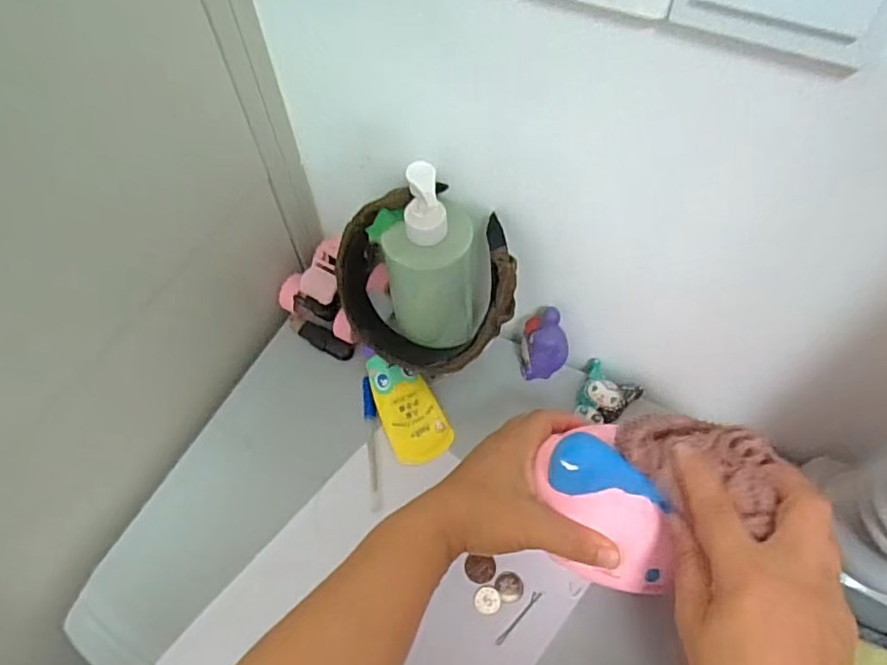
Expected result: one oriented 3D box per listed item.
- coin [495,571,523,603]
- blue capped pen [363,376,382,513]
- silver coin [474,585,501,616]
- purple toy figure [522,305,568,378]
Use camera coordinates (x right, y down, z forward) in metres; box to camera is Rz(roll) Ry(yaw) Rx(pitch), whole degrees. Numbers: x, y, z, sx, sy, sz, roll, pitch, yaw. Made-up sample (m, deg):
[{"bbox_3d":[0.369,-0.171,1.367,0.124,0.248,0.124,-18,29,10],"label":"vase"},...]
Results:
[{"bbox_3d":[0.050,0.192,0.457,0.020,0.004,0.021,-1,60,1],"label":"coin"},{"bbox_3d":[-0.060,0.090,0.508,0.011,0.015,0.113,-8,60,-3],"label":"blue capped pen"},{"bbox_3d":[0.033,0.200,0.451,0.020,0.004,0.020,7,60,6],"label":"silver coin"},{"bbox_3d":[0.086,0.014,0.513,0.037,0.079,0.037,-1,60,1],"label":"purple toy figure"}]

